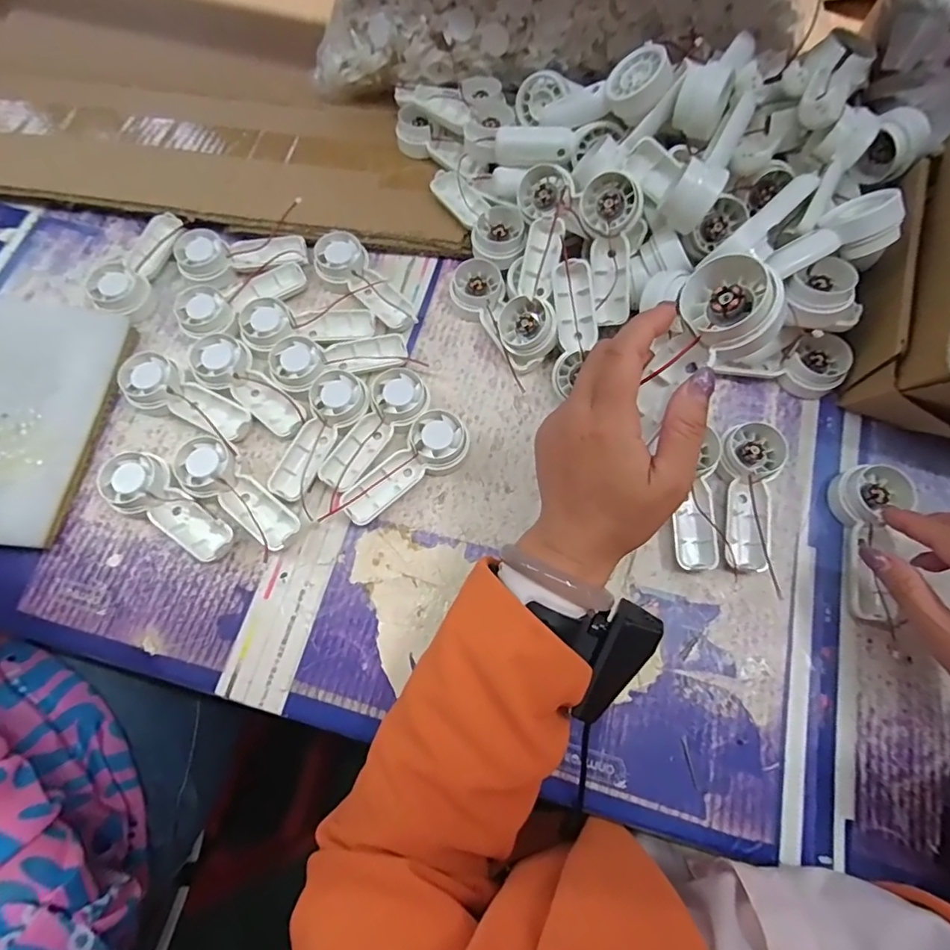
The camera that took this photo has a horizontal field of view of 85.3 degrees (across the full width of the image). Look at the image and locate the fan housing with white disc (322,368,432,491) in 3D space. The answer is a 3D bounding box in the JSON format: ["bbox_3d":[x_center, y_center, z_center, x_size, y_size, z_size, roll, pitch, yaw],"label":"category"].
[{"bbox_3d":[-0.081,-0.038,0.404,0.044,0.016,0.108,41,78,12],"label":"fan housing with white disc"}]

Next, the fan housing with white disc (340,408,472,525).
[{"bbox_3d":[-0.054,-0.008,0.397,0.107,0.020,0.043,-32,74,-11],"label":"fan housing with white disc"}]

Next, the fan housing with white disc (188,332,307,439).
[{"bbox_3d":[-0.183,-0.072,0.416,0.109,0.017,0.042,39,74,13],"label":"fan housing with white disc"}]

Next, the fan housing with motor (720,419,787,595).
[{"bbox_3d":[0.210,0.017,0.384,0.047,0.021,0.121,1,70,0],"label":"fan housing with motor"}]

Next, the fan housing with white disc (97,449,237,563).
[{"bbox_3d":[-0.227,0.022,0.384,0.107,0.025,0.044,29,72,10],"label":"fan housing with white disc"}]

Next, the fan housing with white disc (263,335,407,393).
[{"bbox_3d":[-0.114,-0.099,0.431,0.110,0.018,0.044,-14,73,-16],"label":"fan housing with white disc"}]

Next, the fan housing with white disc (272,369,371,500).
[{"bbox_3d":[-0.126,-0.034,0.404,0.043,0.016,0.109,34,73,11],"label":"fan housing with white disc"}]

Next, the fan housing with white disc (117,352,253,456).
[{"bbox_3d":[-0.230,-0.057,0.412,0.115,0.023,0.041,29,72,10],"label":"fan housing with white disc"}]

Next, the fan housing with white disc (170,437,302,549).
[{"bbox_3d":[-0.180,0.014,0.388,0.104,0.024,0.039,39,74,13],"label":"fan housing with white disc"}]

